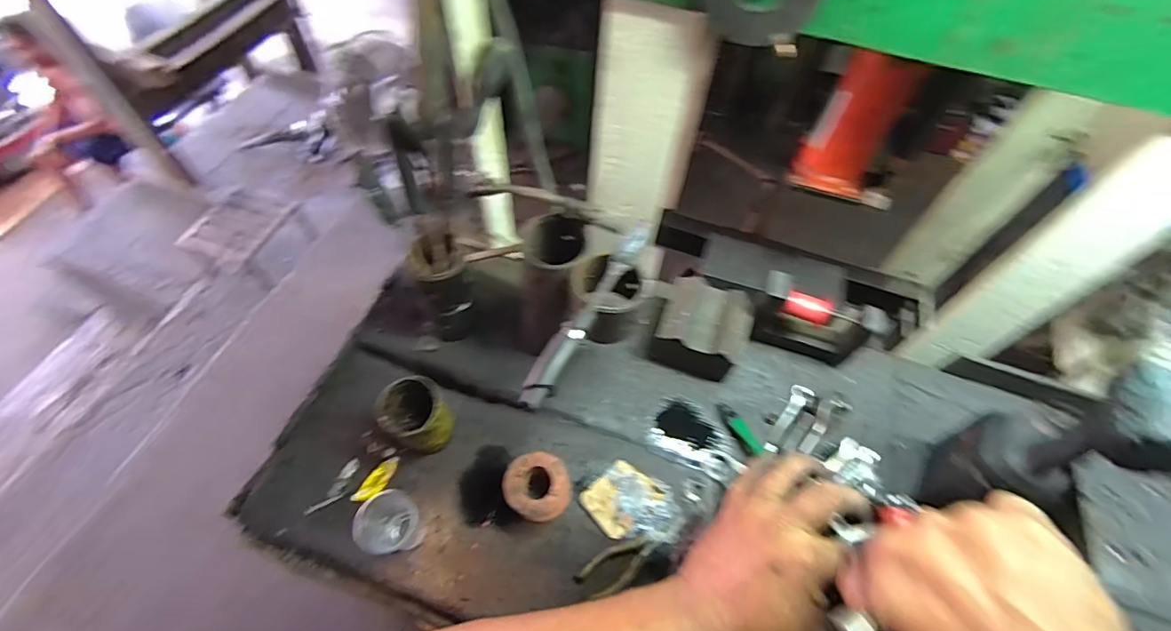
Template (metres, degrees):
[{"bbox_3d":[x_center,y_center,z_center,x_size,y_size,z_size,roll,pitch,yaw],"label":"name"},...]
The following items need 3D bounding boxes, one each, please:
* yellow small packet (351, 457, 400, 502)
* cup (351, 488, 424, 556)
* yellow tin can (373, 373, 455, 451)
[{"bbox_3d":[-0.288,0.229,0.694,0.021,0.016,0.074,33,61,17],"label":"yellow small packet"},{"bbox_3d":[-0.240,0.262,0.620,0.064,0.095,0.059,2,57,-2],"label":"cup"},{"bbox_3d":[-0.228,0.143,0.680,0.077,0.104,0.074,2,57,-2],"label":"yellow tin can"}]

